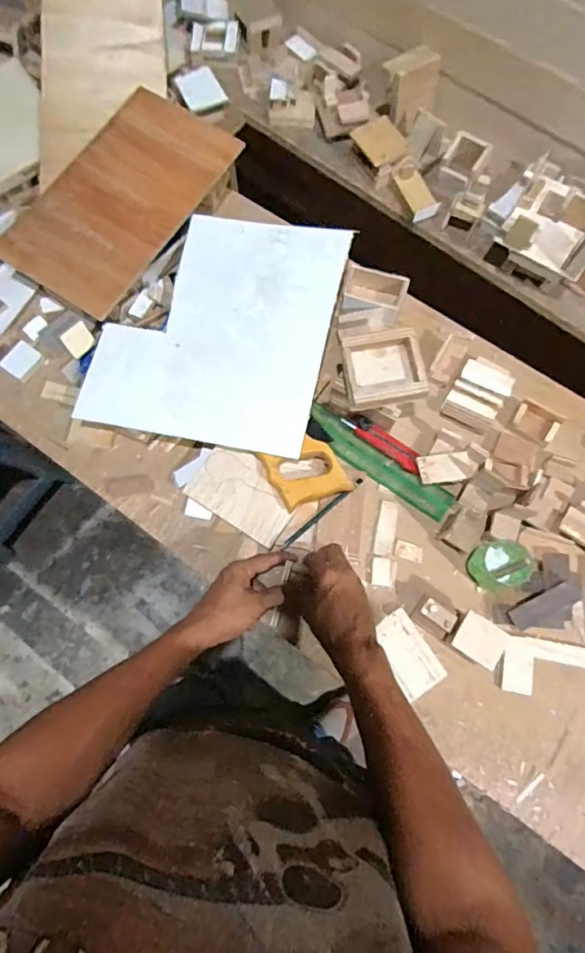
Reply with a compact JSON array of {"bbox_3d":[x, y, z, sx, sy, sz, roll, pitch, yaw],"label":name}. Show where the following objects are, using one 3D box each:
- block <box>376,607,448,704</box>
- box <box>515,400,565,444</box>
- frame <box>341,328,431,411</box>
[{"bbox_3d":[0.146,0.227,0.619,0.057,0.012,0.098,-32,76,-8],"label":"block"},{"bbox_3d":[0.345,-0.078,0.682,0.059,0.016,0.041,35,78,10],"label":"box"},{"bbox_3d":[0.116,-0.140,0.628,0.103,0.034,0.103,-11,74,-2],"label":"frame"}]

